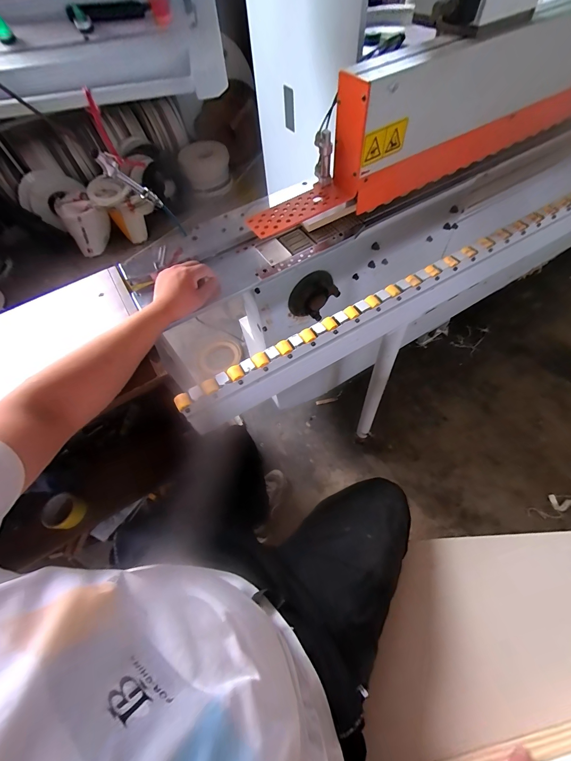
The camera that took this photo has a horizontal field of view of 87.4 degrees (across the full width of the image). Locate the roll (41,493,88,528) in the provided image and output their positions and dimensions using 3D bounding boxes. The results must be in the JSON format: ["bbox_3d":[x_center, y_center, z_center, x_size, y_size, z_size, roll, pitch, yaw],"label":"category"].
[{"bbox_3d":[-0.589,0.352,0.800,0.073,0.062,0.080,-2,61,3],"label":"roll"}]

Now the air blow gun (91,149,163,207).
[{"bbox_3d":[-0.346,-0.444,0.669,0.054,0.190,0.034,36,101,21],"label":"air blow gun"}]

